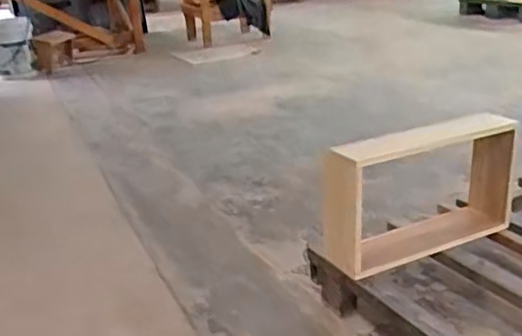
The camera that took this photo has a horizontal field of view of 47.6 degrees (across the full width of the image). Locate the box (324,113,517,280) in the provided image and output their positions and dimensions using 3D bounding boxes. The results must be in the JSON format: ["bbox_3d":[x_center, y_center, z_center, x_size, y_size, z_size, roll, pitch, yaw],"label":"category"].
[{"bbox_3d":[0.348,0.049,1.262,0.463,0.272,0.107,-15,25,-26],"label":"box"}]

